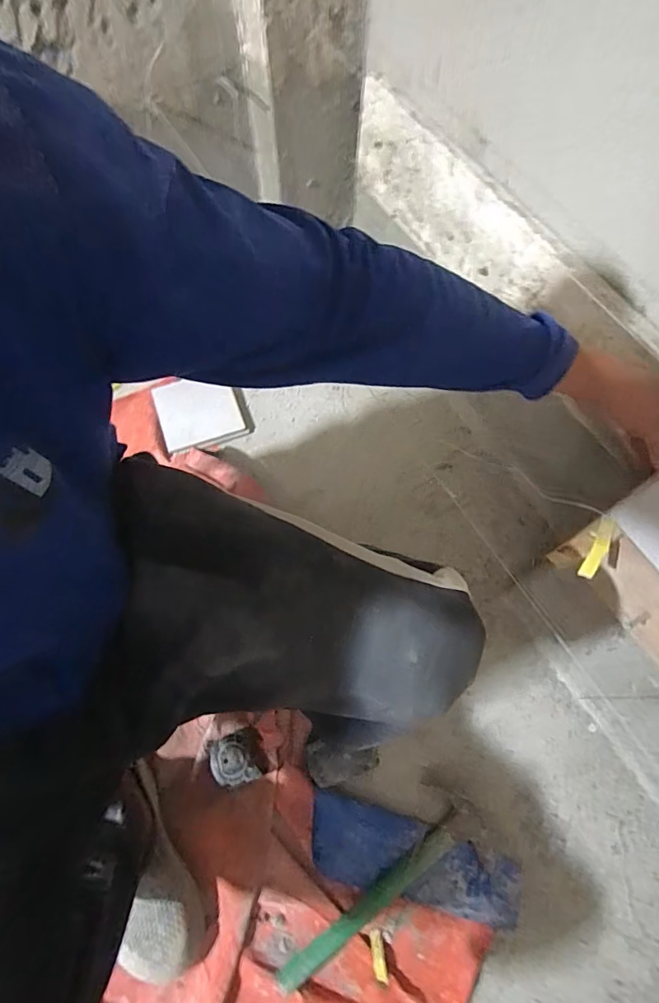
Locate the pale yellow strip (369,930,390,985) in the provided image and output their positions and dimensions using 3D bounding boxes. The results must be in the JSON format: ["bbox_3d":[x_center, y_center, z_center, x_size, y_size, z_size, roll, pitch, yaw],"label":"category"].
[{"bbox_3d":[0.063,0.590,0.618,0.016,0.008,0.052,-8,48,-6],"label":"pale yellow strip"}]

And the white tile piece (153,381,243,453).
[{"bbox_3d":[-0.258,-0.176,0.927,0.155,0.008,0.129,-18,91,7],"label":"white tile piece"}]

